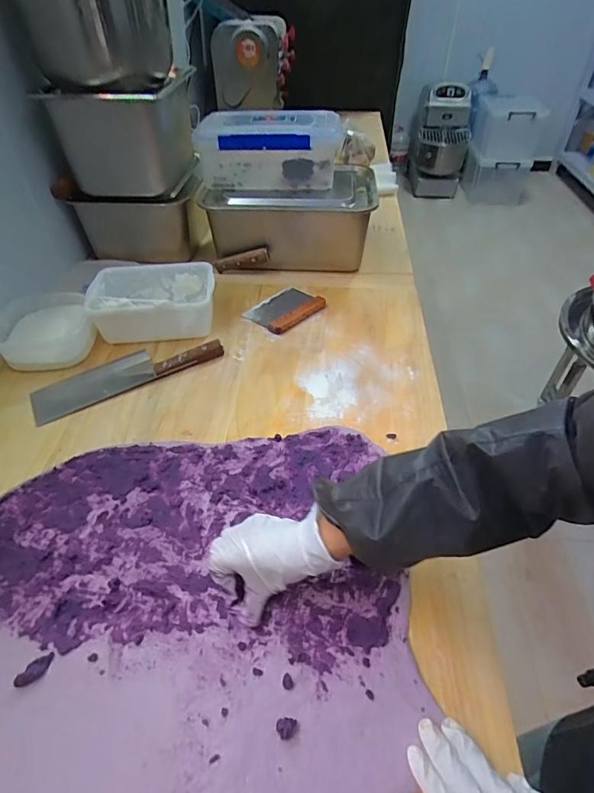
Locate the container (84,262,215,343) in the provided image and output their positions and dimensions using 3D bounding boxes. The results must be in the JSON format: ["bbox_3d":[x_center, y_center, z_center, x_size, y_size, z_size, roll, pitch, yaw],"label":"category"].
[{"bbox_3d":[-0.276,-0.178,0.837,0.230,0.088,0.153,-3,45,-1],"label":"container"}]

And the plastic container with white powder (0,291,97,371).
[{"bbox_3d":[-0.467,-0.119,0.807,0.165,0.069,0.168,-22,48,-19],"label":"plastic container with white powder"}]

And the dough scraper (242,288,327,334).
[{"bbox_3d":[-0.020,-0.183,0.888,0.109,0.016,0.155,34,55,31],"label":"dough scraper"}]

